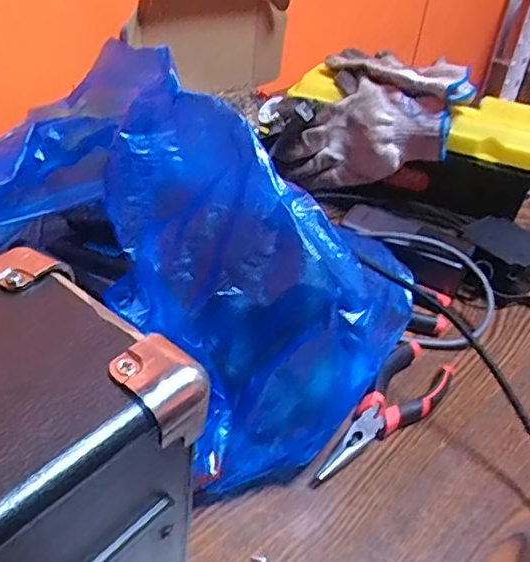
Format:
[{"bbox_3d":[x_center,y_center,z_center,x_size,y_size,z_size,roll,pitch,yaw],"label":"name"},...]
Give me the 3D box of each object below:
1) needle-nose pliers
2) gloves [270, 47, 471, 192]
[{"bbox_3d":[0.089,0.099,0.442,0.048,0.027,0.153,30,43,27],"label":"needle-nose pliers"},{"bbox_3d":[0.108,-0.168,0.644,0.178,0.148,0.084,33,44,30],"label":"gloves"}]

